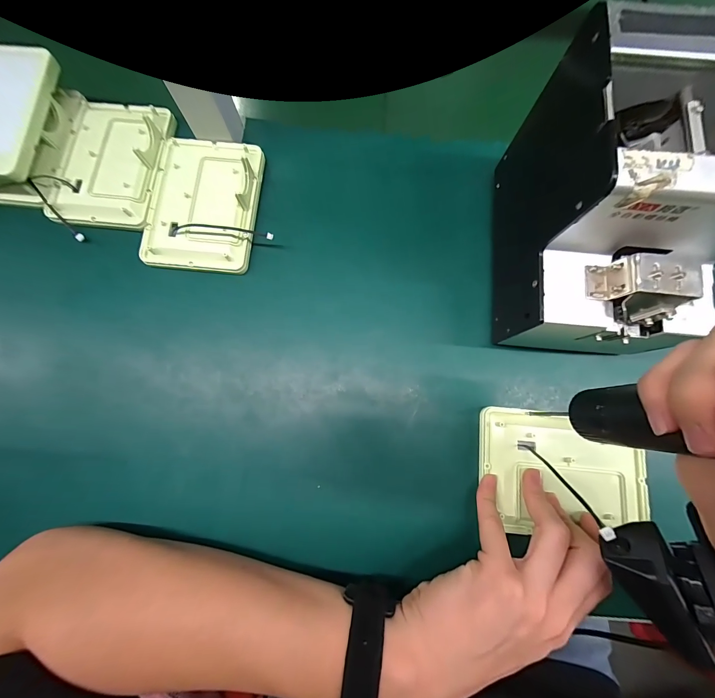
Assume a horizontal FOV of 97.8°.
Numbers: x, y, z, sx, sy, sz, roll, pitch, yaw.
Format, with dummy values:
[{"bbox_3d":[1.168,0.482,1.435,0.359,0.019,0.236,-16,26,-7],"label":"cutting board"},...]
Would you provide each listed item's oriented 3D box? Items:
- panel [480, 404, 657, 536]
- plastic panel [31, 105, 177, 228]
[{"bbox_3d":[0.169,0.100,0.259,0.128,0.021,0.091,5,83,-2],"label":"panel"},{"bbox_3d":[-0.247,-0.187,0.309,0.103,0.021,0.138,10,77,2],"label":"plastic panel"}]

